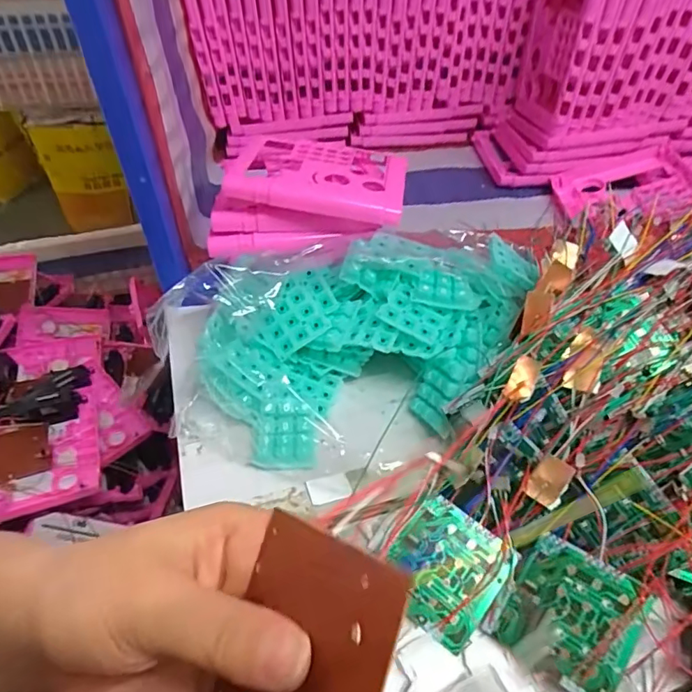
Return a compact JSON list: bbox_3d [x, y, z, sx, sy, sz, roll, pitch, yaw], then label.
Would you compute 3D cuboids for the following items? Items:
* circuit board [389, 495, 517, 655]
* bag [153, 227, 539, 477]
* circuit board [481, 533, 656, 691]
[{"bbox_3d":[0.064,0.143,0.335,0.069,0.004,0.070,34,75,22],"label":"circuit board"},{"bbox_3d":[0.008,0.011,0.422,0.292,0.115,0.151,-12,48,-10],"label":"bag"},{"bbox_3d":[0.131,0.158,0.307,0.072,0.004,0.072,26,73,36],"label":"circuit board"}]

